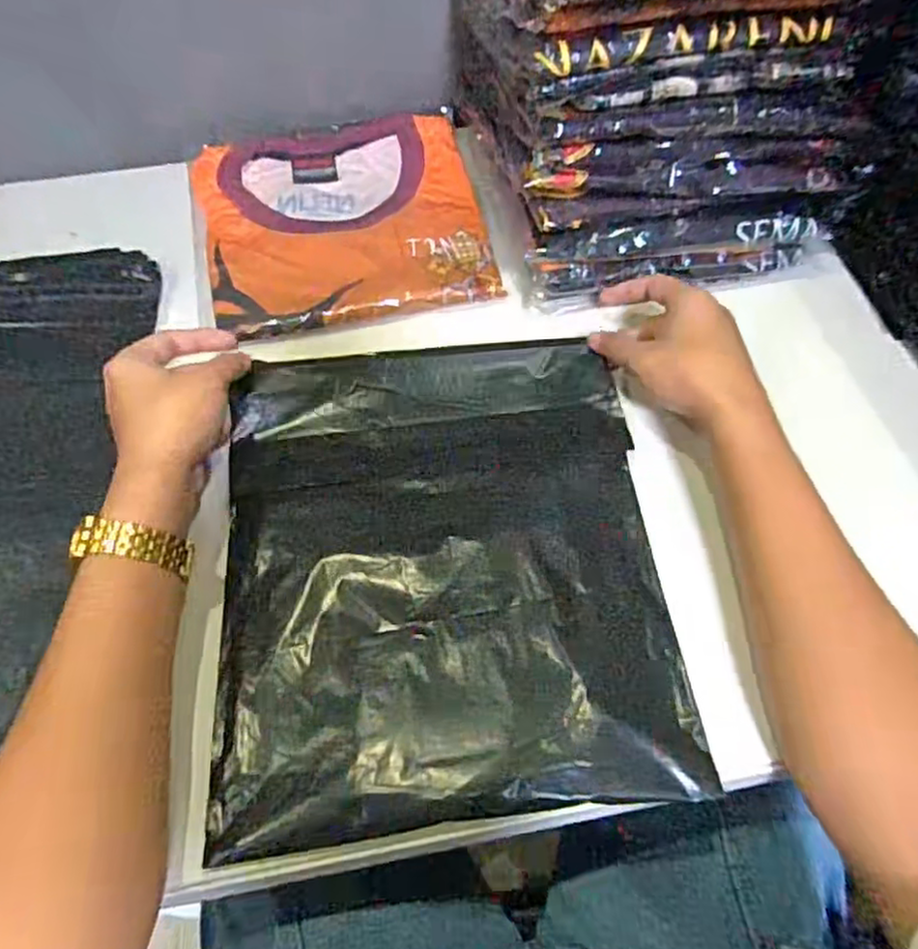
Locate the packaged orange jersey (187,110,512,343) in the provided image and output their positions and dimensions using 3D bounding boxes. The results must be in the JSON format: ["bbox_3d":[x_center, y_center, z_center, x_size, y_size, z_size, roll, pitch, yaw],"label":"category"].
[{"bbox_3d":[-0.101,-0.225,0.583,0.235,0.020,0.226,-11,61,-6],"label":"packaged orange jersey"}]

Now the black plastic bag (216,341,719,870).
[{"bbox_3d":[-0.011,0.047,0.432,0.270,0.015,0.319,-4,60,-2],"label":"black plastic bag"}]

